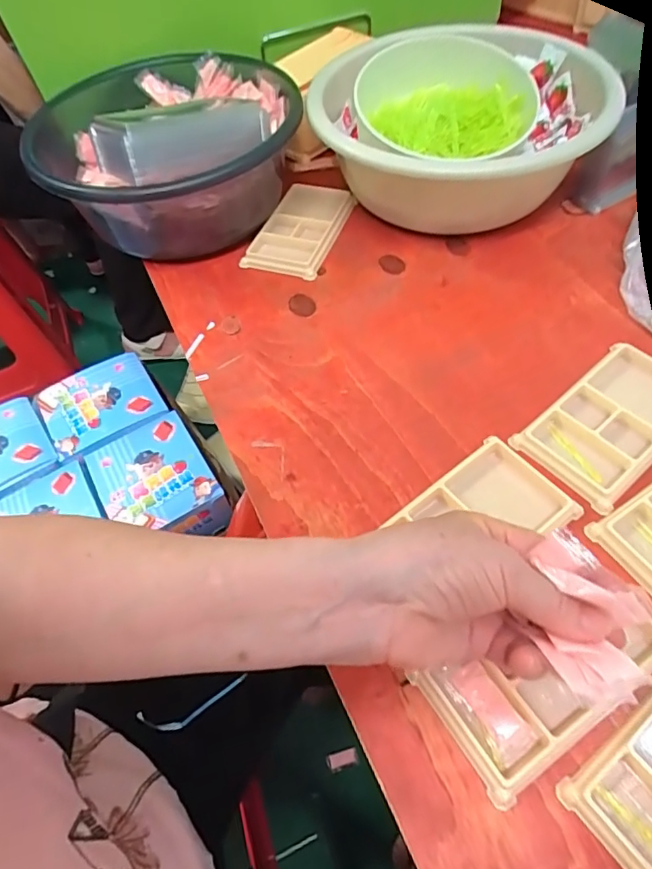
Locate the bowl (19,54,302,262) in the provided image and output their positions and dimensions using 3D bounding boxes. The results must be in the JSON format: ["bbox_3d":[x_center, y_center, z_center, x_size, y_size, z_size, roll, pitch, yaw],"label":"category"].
[{"bbox_3d":[-0.158,-0.299,0.536,0.245,0.141,0.292,-13,56,-4],"label":"bowl"}]

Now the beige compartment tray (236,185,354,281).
[{"bbox_3d":[-0.026,-0.216,0.538,0.078,0.017,0.128,16,59,15],"label":"beige compartment tray"}]

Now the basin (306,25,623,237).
[{"bbox_3d":[0.142,-0.300,0.523,0.238,0.113,0.230,-21,57,-9],"label":"basin"}]

